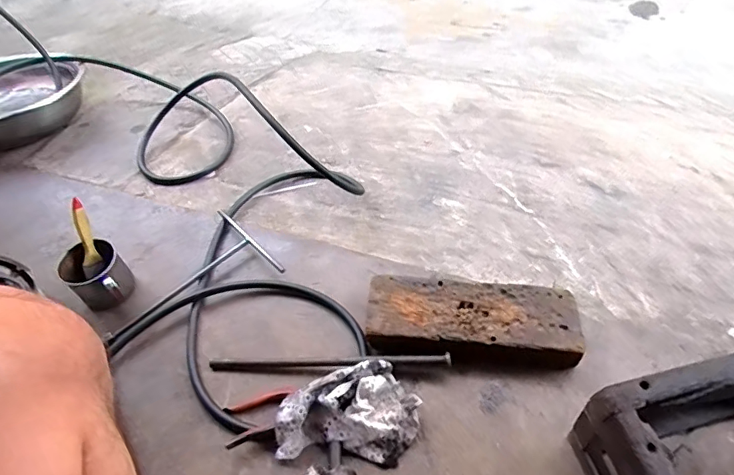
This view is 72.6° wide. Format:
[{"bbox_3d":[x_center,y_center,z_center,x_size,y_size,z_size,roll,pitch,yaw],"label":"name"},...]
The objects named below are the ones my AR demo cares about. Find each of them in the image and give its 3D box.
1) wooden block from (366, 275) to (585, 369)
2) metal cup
[{"bbox_3d":[0.145,0.123,0.704,0.285,0.062,0.113,3,51,9],"label":"wooden block"},{"bbox_3d":[-0.410,0.061,0.763,0.079,0.077,0.082,-3,50,4],"label":"metal cup"}]

